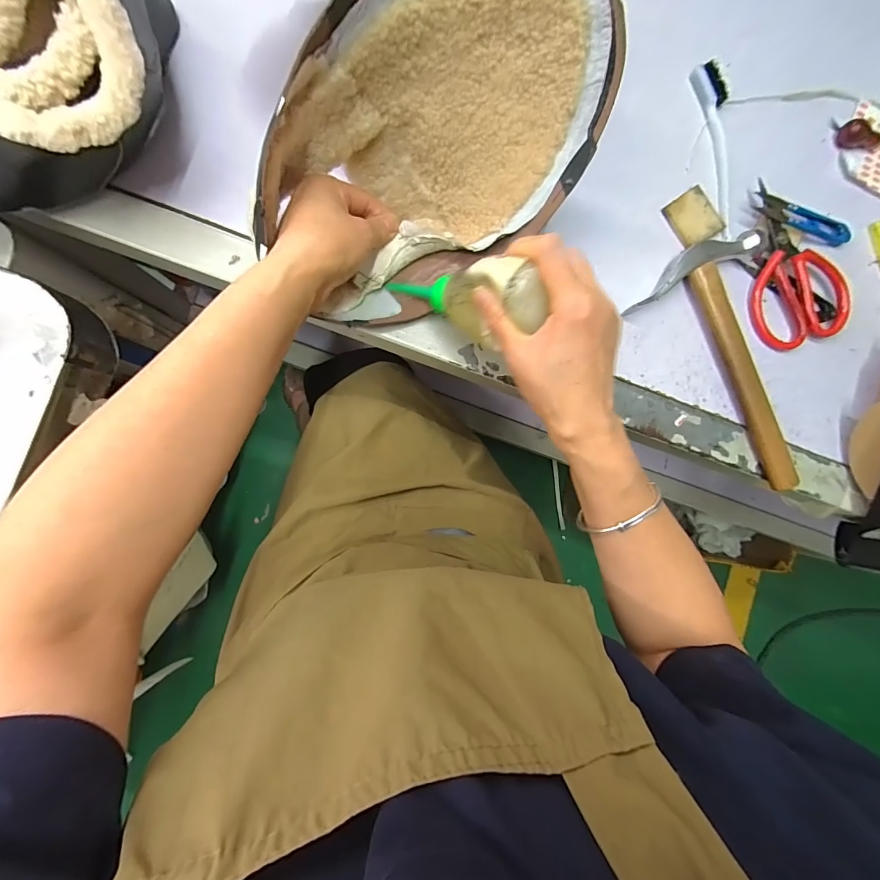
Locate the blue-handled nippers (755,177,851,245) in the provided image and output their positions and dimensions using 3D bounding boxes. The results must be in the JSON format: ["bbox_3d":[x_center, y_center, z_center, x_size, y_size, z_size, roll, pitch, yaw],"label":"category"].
[{"bbox_3d":[0.346,-0.211,0.383,0.108,0.014,0.031,21,86,-5],"label":"blue-handled nippers"}]

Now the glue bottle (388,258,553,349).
[{"bbox_3d":[0.013,-0.102,0.298,0.043,0.141,0.041,30,82,-41],"label":"glue bottle"}]

